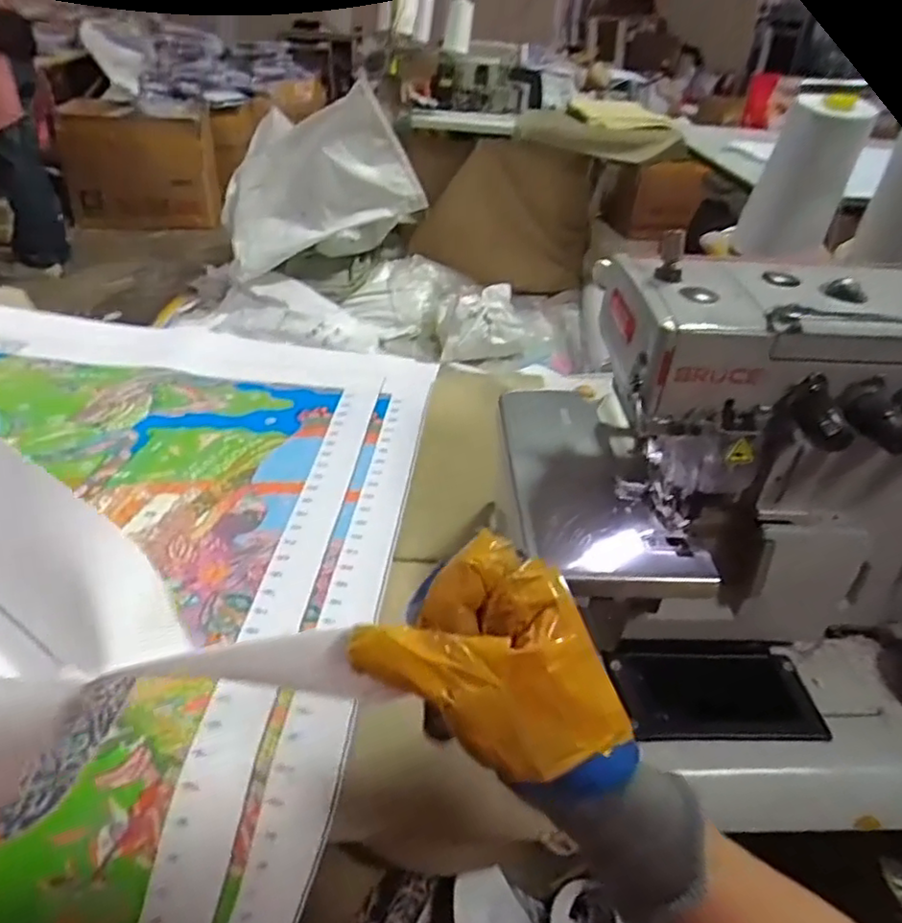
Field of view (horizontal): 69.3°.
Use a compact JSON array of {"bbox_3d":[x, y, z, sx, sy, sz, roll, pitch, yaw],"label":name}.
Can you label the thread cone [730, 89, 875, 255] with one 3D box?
[{"bbox_3d":[0.375,-0.306,0.703,0.093,0.155,0.079,12,32,18],"label":"thread cone"}]

